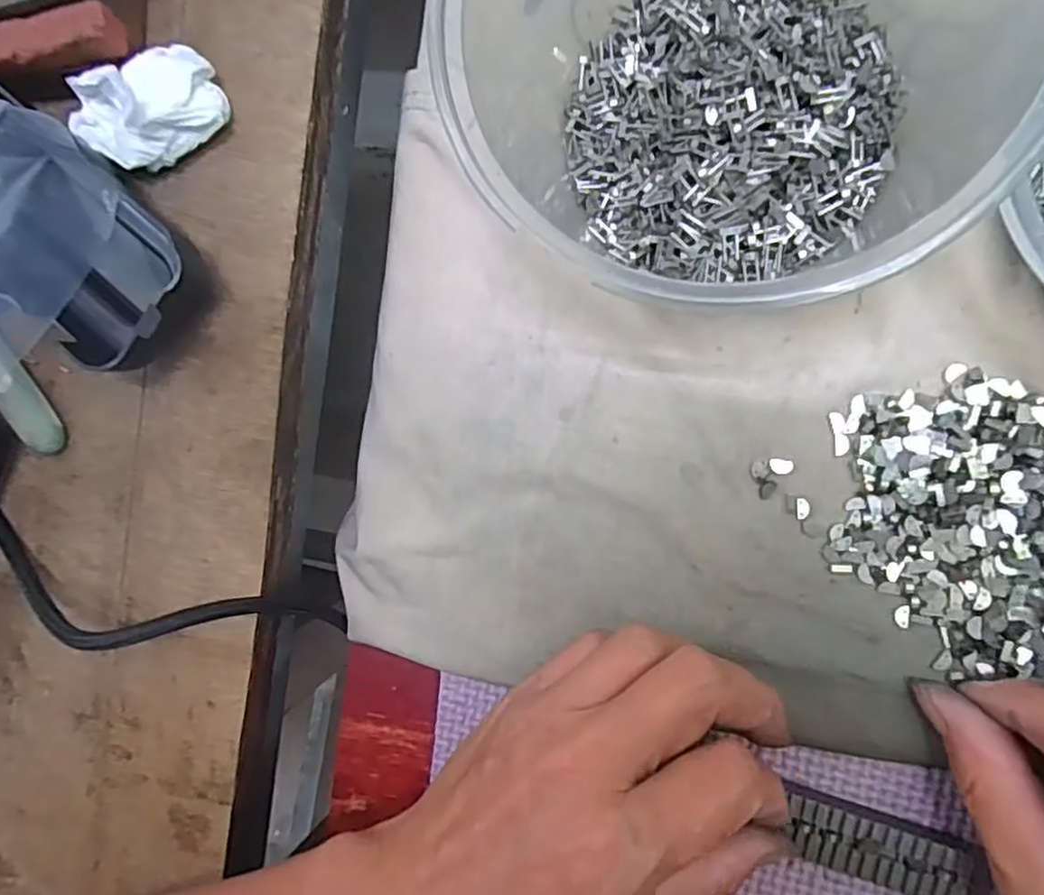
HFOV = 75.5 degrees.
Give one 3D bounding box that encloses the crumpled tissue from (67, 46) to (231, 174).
[{"bbox_3d":[-0.118,-0.108,0.214,0.044,0.023,0.029,-27,85,12],"label":"crumpled tissue"}]

